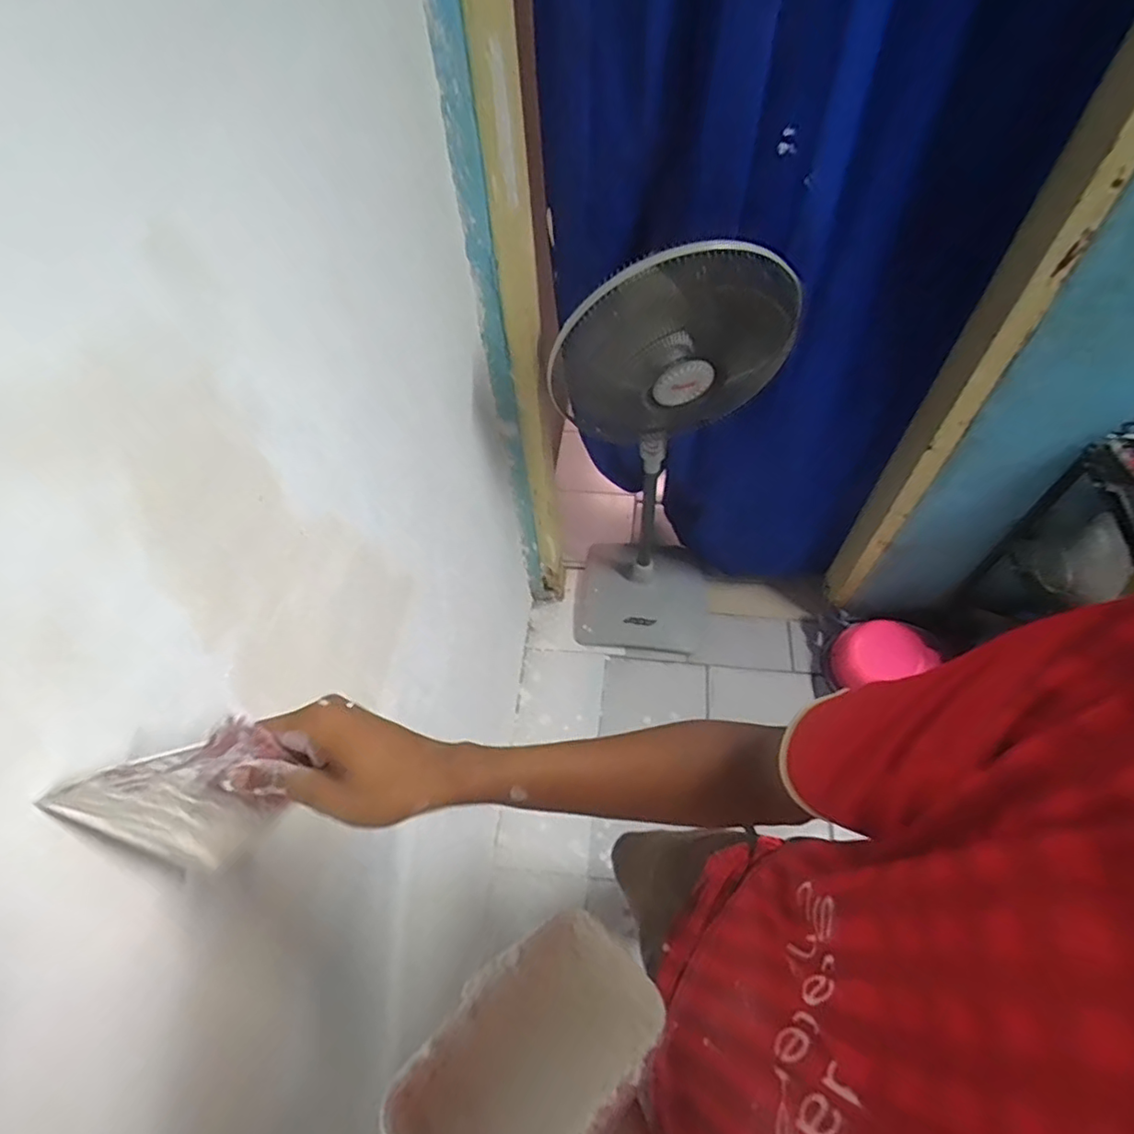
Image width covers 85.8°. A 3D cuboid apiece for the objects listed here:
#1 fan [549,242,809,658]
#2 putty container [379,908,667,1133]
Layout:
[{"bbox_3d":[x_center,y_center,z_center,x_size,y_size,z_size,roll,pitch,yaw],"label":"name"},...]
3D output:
[{"bbox_3d":[0.210,-0.198,1.435,0.394,1.195,0.347,17,58,12],"label":"fan"},{"bbox_3d":[-0.024,0.328,0.410,0.109,0.097,0.173,39,64,24],"label":"putty container"}]

